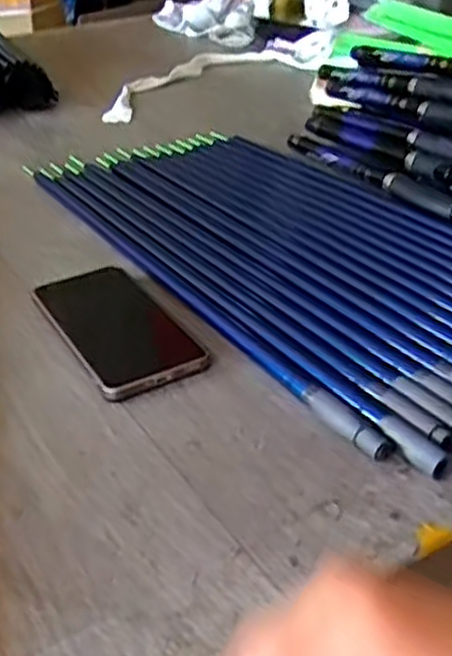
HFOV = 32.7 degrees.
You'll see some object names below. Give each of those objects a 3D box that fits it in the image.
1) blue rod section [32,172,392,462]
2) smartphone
[{"bbox_3d":[-0.059,-0.047,0.632,0.018,0.010,0.561,-19,34,-25],"label":"blue rod section"},{"bbox_3d":[-0.077,-0.002,0.554,0.077,0.016,0.154,-19,34,-24],"label":"smartphone"}]

